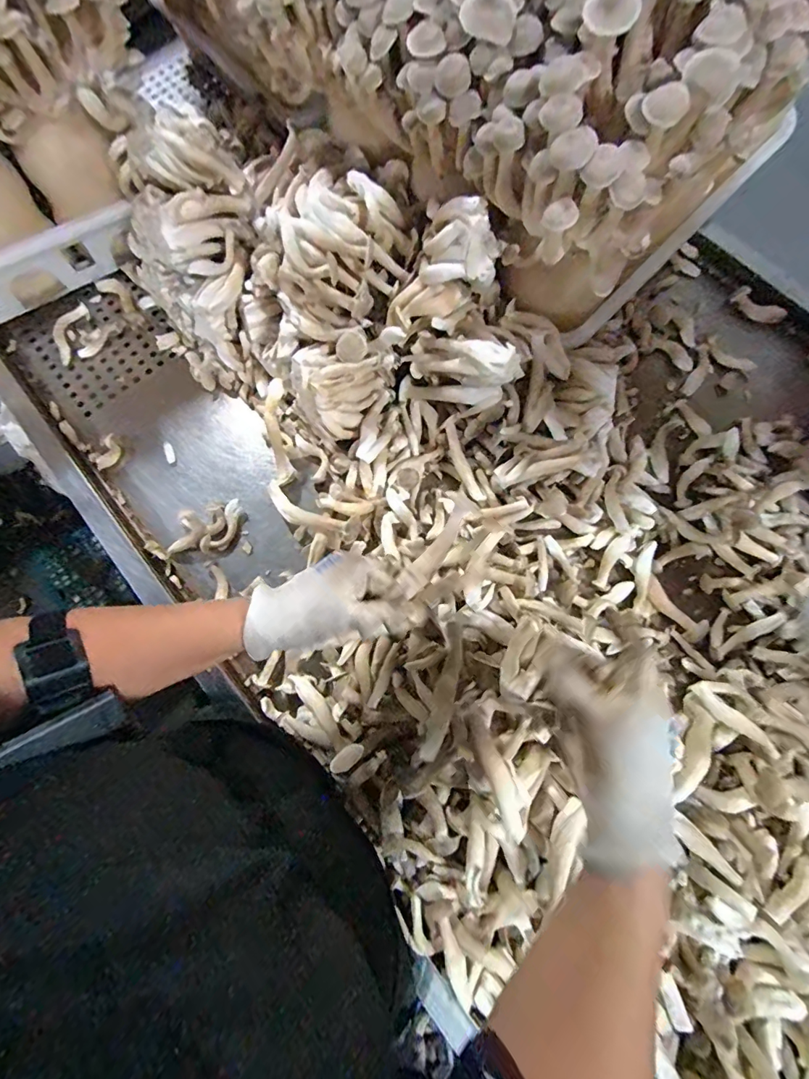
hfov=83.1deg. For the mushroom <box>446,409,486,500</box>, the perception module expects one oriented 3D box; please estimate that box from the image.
[{"bbox_3d":[0.069,-0.094,0.542,0.020,0.014,0.105,-21,91,-4],"label":"mushroom"}]

